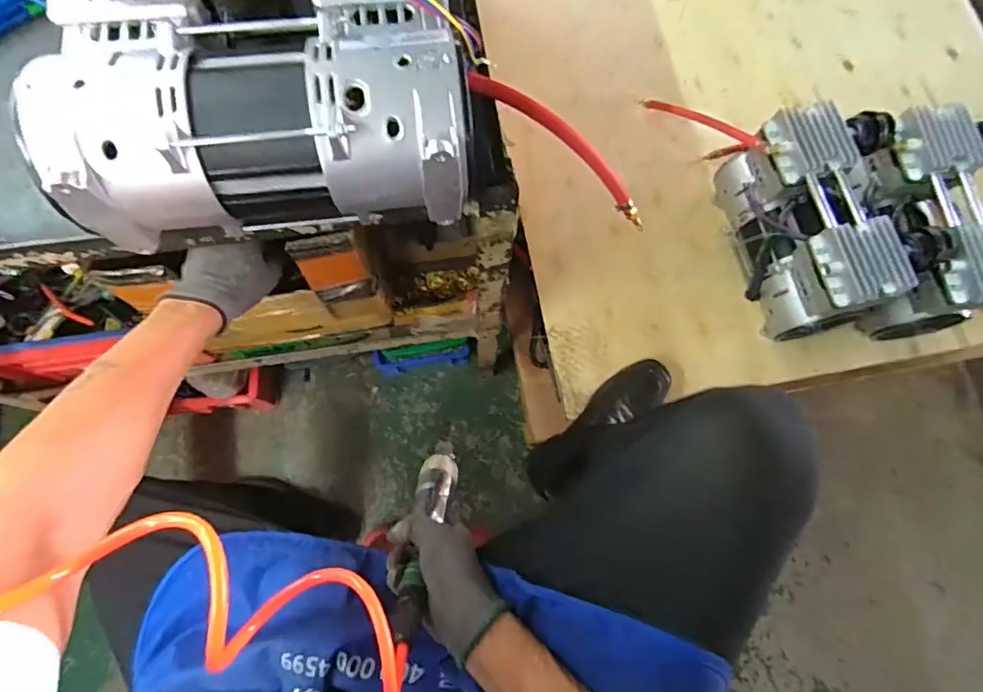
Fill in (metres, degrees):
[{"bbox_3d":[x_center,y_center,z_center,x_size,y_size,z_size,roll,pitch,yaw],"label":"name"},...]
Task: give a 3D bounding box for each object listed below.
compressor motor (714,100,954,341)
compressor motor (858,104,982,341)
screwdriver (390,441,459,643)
[{"bbox_3d":[0.485,-0.173,0.775,0.185,0.189,0.292,-7,70,-1],"label":"compressor motor"},{"bbox_3d":[0.659,-0.175,0.779,0.161,0.191,0.279,-8,70,-2],"label":"compressor motor"},{"bbox_3d":[-0.063,0.173,0.537,0.041,0.037,0.261,4,30,3],"label":"screwdriver"}]

